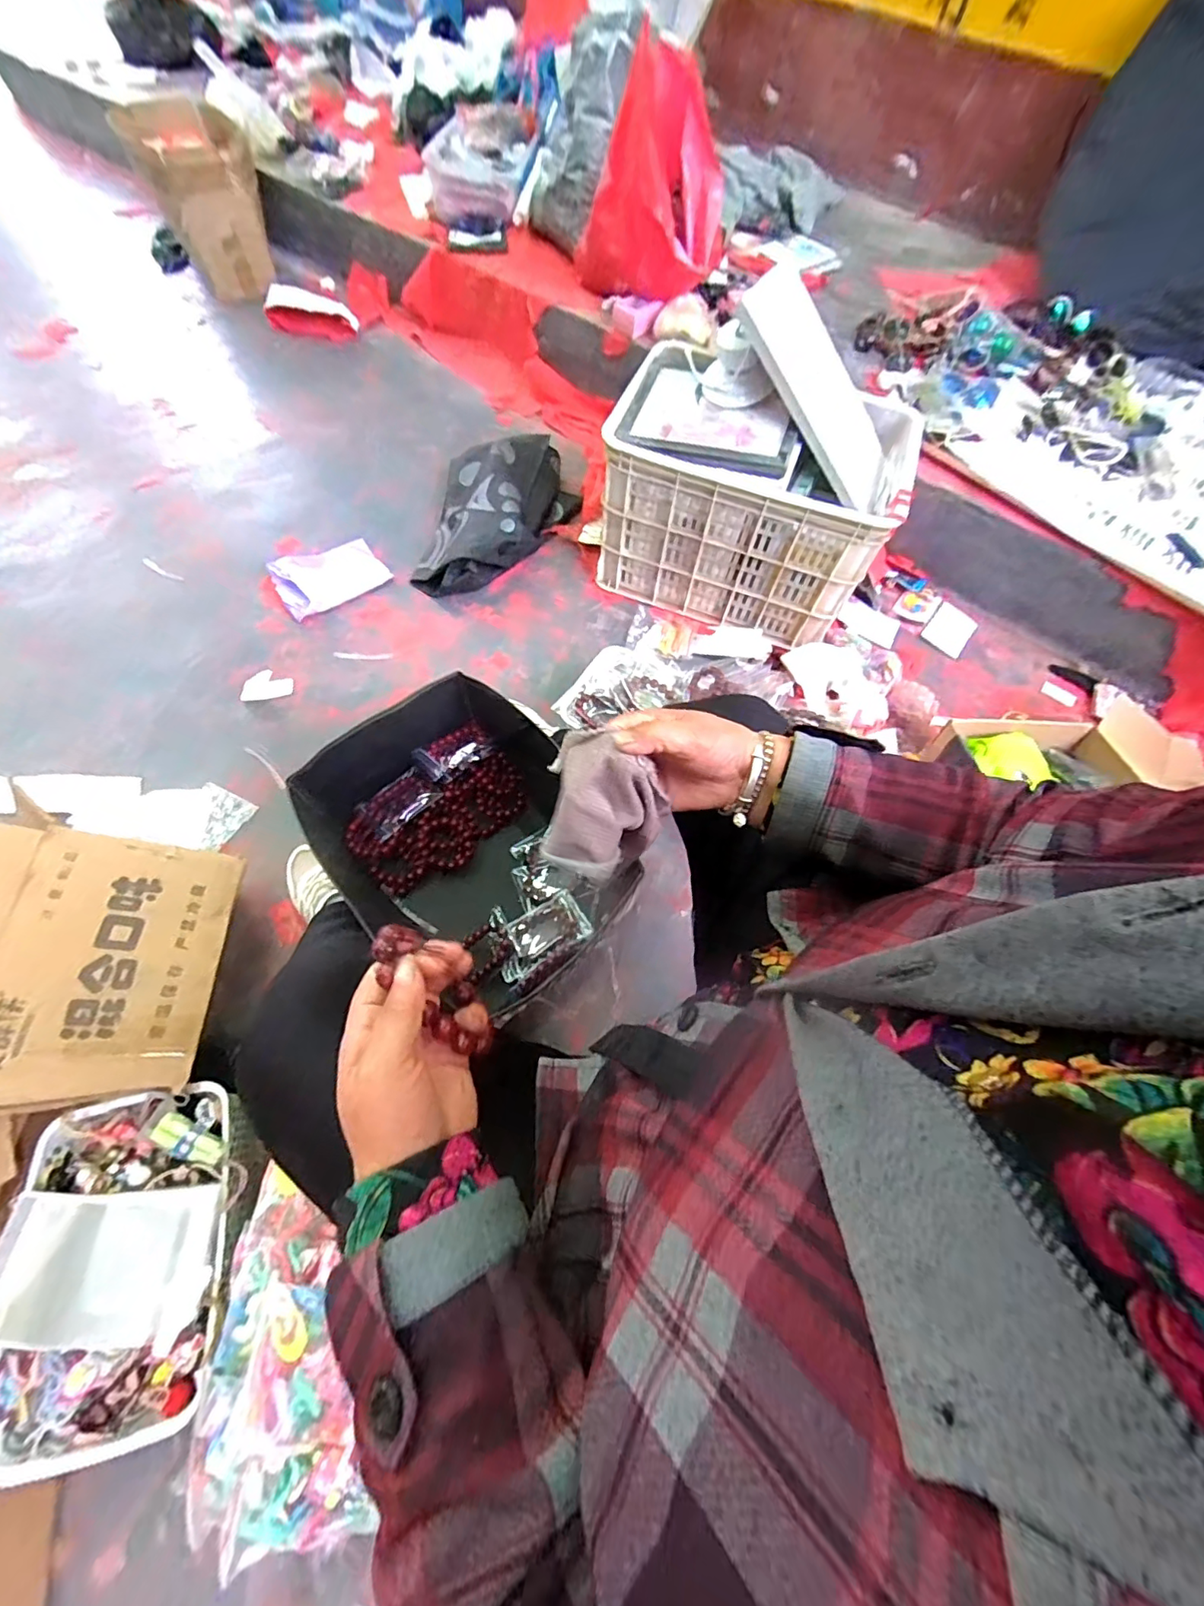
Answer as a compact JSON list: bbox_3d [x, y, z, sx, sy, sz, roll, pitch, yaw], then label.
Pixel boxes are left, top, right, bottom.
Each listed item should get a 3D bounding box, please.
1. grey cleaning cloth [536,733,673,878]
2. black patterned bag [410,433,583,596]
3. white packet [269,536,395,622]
[{"bbox_3d":[0.002,0.001,0.365,0.078,0.065,0.079,14,63,3],"label":"grey cleaning cloth"},{"bbox_3d":[-0.221,-0.633,1.139,0.258,0.132,0.469,19,64,5],"label":"black patterned bag"},{"bbox_3d":[-0.549,-0.462,1.084,0.210,0.049,0.117,-36,70,-19],"label":"white packet"}]

